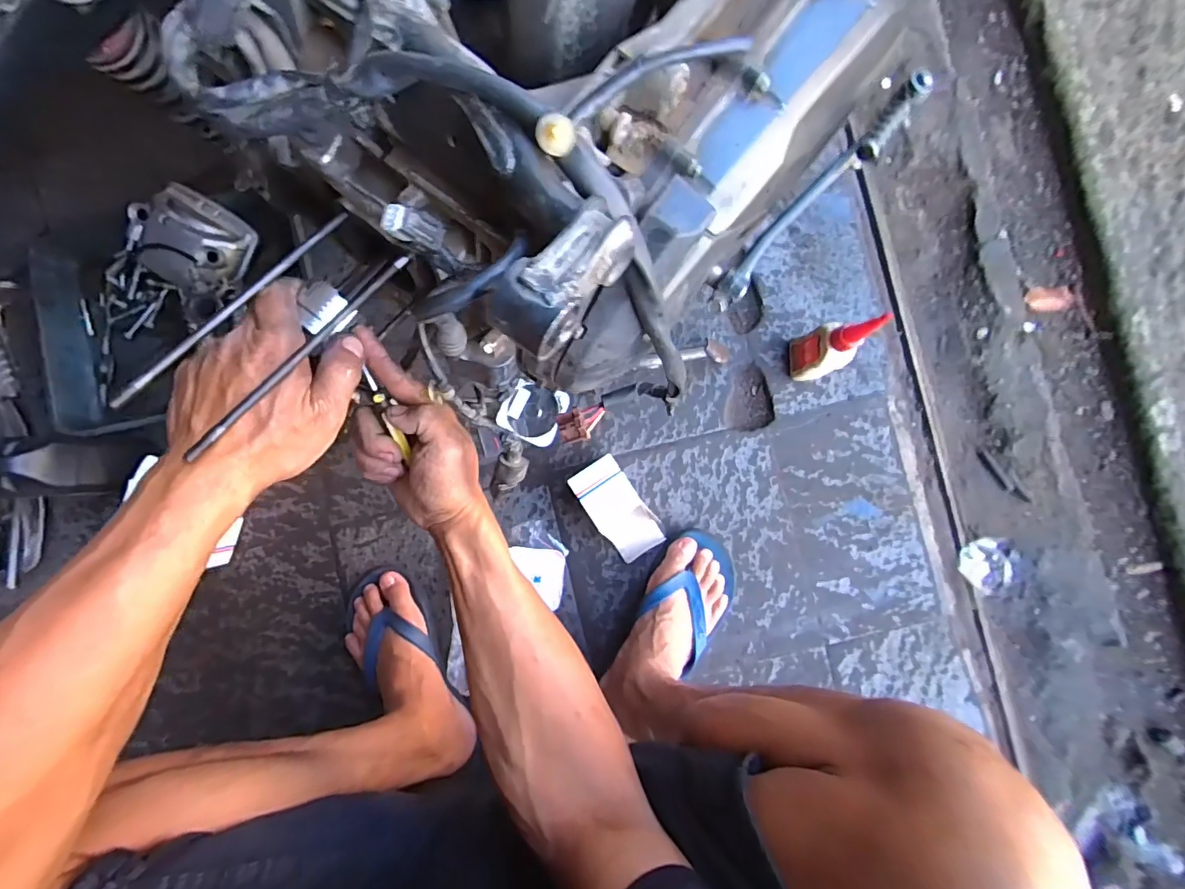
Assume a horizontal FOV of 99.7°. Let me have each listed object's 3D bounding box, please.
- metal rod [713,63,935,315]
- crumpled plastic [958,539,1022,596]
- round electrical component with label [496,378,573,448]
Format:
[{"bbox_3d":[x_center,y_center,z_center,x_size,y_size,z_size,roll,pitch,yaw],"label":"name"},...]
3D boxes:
[{"bbox_3d":[0.161,-0.180,0.362,0.022,0.034,0.208,42,90,3],"label":"metal rod"},{"bbox_3d":[0.530,0.159,0.658,0.080,0.029,0.064,-15,87,1],"label":"crumpled plastic"},{"bbox_3d":[-0.077,-0.042,0.663,0.081,0.015,0.077,24,88,3],"label":"round electrical component with label"}]

